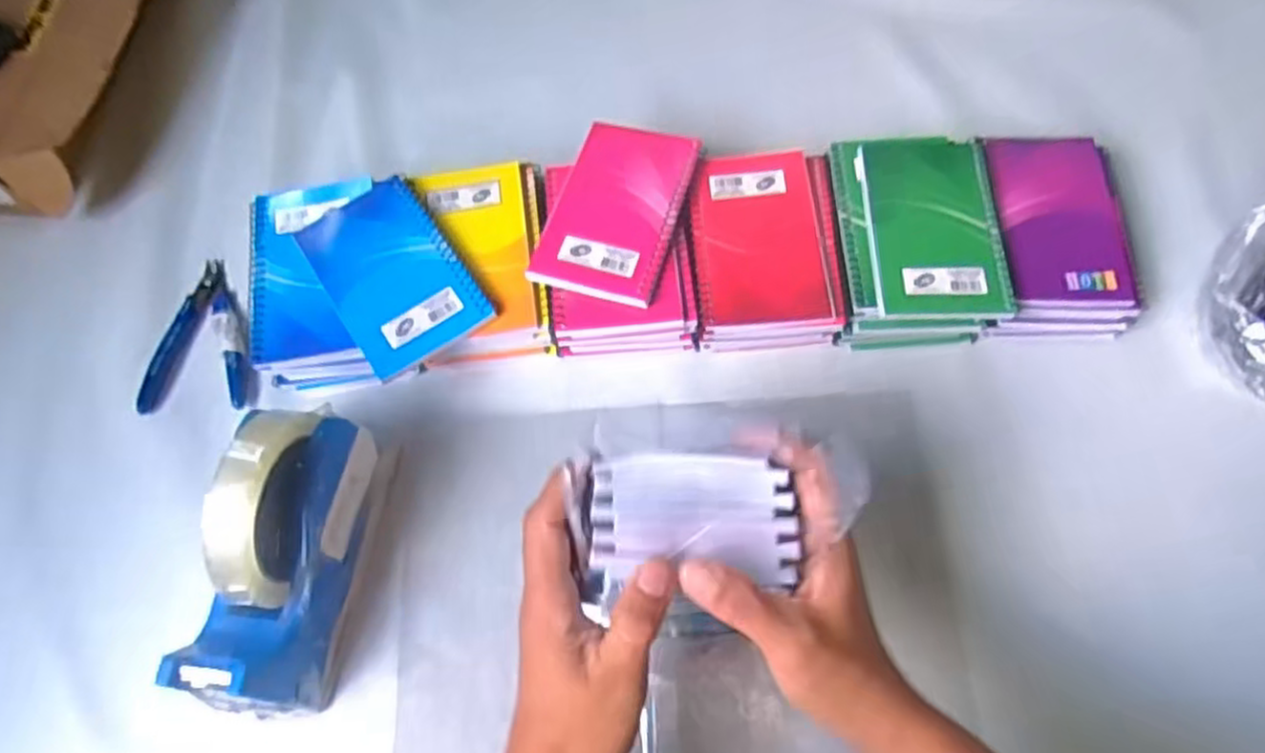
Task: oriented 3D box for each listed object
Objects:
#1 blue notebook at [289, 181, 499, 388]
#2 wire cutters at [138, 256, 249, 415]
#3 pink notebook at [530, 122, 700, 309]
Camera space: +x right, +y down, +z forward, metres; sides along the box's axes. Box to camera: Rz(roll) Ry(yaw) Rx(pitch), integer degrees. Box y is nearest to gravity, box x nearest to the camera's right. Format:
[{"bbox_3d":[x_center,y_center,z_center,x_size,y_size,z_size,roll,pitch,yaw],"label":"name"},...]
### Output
[{"bbox_3d":[-0.156,-0.068,0.494,0.080,0.011,0.133,-33,70,-10],"label":"blue notebook"},{"bbox_3d":[-0.300,-0.029,0.531,0.068,0.011,0.116,-9,68,-2],"label":"wire cutters"},{"bbox_3d":[-0.009,-0.110,0.506,0.079,0.009,0.133,16,70,10],"label":"pink notebook"}]

